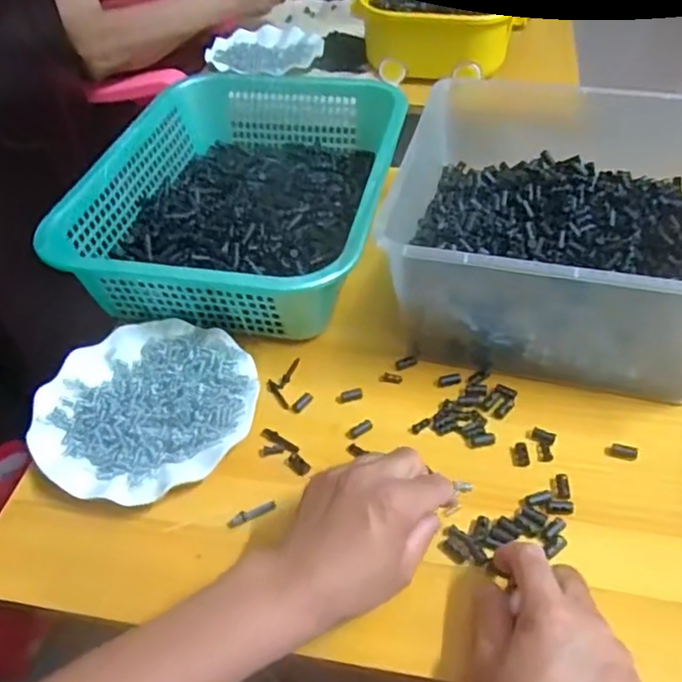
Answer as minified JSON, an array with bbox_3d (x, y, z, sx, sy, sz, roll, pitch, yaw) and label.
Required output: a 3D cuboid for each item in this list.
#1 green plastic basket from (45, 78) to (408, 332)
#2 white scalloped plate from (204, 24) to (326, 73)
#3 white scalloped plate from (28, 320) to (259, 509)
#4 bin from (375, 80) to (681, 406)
[{"bbox_3d":[-0.097,-0.167,0.694,0.299,0.088,0.382,7,47,11],"label":"green plastic basket"},{"bbox_3d":[-0.123,-0.481,1.057,0.182,0.022,0.182,-2,46,2],"label":"white scalloped plate"},{"bbox_3d":[-0.163,0.057,0.542,0.176,0.025,0.178,-2,46,2],"label":"white scalloped plate"},{"bbox_3d":[0.205,-0.112,0.601,0.295,0.140,0.301,10,47,13],"label":"bin"}]

